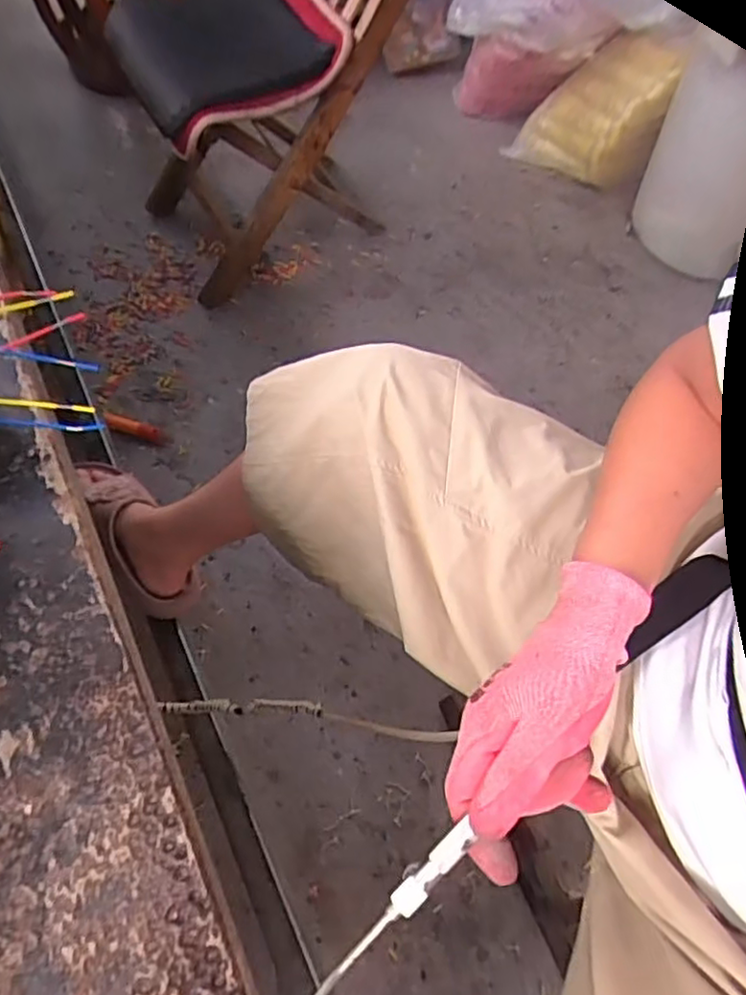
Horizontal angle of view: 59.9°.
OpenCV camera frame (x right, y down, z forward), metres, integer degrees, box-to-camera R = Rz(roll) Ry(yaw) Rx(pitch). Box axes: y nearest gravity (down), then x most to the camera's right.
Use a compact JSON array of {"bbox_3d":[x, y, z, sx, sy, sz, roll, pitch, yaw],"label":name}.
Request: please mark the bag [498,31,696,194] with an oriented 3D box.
[{"bbox_3d":[0.470,-0.835,1.375,0.297,0.249,0.150,27,64,15],"label":"bag"}]

